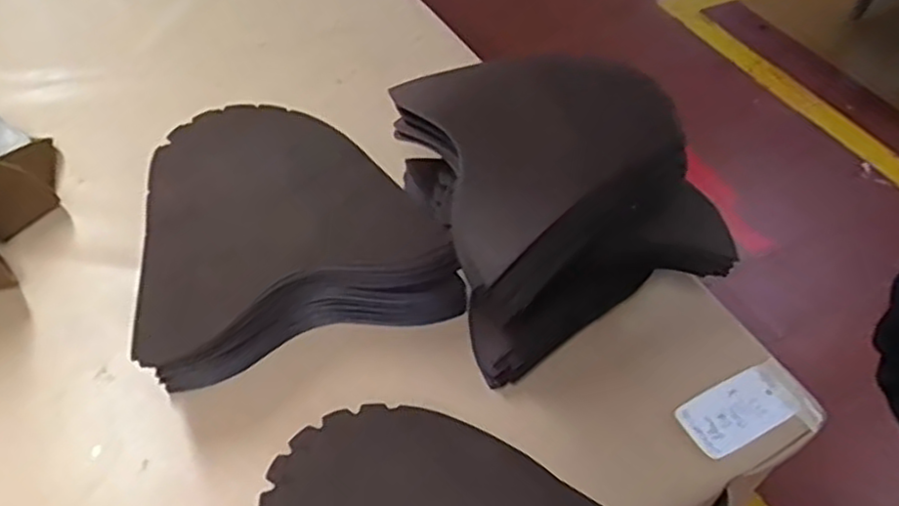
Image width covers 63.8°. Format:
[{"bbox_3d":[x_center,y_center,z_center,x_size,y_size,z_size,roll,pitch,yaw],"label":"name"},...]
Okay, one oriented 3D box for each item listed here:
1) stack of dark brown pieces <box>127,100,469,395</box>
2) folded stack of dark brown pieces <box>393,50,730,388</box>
[{"bbox_3d":[-0.141,-0.016,0.626,0.251,0.132,0.201,-16,53,-16],"label":"stack of dark brown pieces"},{"bbox_3d":[0.086,-0.062,0.628,0.231,0.159,0.240,-19,54,-19],"label":"folded stack of dark brown pieces"}]

